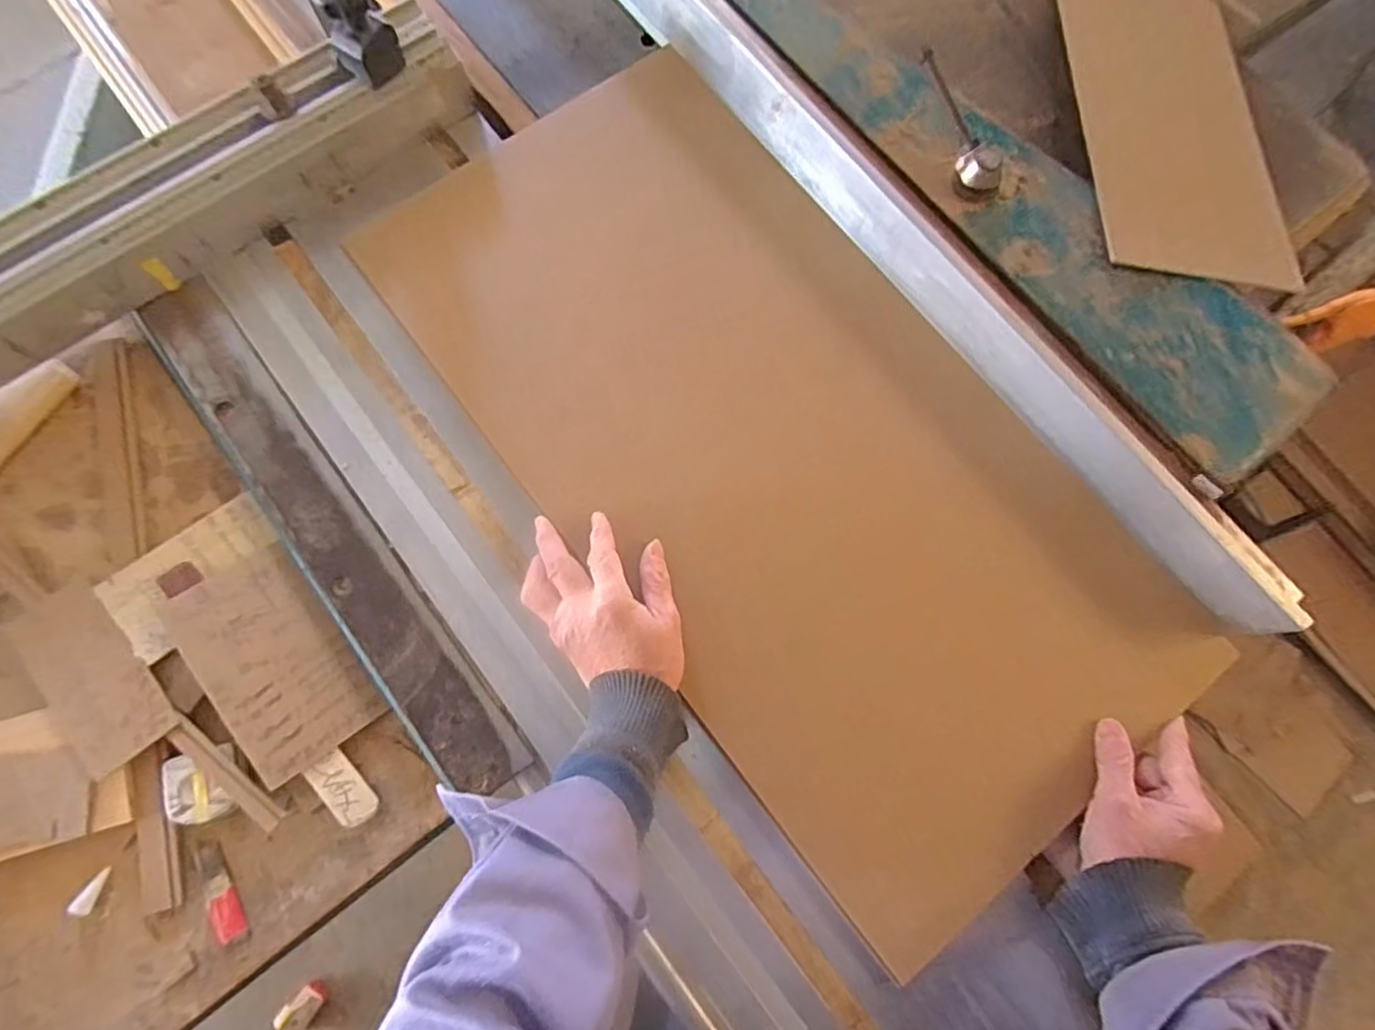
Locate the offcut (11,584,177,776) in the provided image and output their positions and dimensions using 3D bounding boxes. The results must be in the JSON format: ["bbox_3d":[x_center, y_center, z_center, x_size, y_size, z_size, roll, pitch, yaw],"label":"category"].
[{"bbox_3d":[-0.483,0.128,0.527,0.076,0.010,0.159,-40,86,-10],"label":"offcut"}]

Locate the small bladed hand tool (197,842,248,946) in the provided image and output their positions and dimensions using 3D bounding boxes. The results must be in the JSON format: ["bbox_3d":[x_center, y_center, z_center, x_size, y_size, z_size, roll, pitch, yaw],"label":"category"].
[{"bbox_3d":[-0.361,0.292,0.506,0.023,0.011,0.073,-27,84,-9],"label":"small bladed hand tool"}]

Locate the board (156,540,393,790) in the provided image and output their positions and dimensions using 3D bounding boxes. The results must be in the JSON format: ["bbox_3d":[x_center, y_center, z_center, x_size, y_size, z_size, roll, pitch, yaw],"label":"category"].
[{"bbox_3d":[-0.335,0.115,0.531,0.100,0.012,0.177,-34,82,-26],"label":"board"}]

